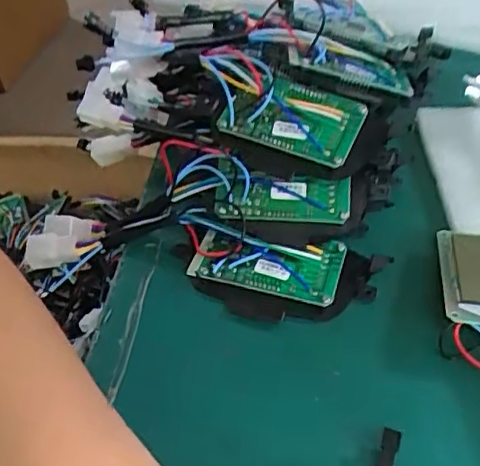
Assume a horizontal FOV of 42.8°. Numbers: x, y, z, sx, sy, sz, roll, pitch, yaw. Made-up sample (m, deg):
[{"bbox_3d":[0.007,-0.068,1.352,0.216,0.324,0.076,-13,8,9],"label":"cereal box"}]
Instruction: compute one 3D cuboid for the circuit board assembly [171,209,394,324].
[{"bbox_3d":[0.019,0.021,0.341,0.113,0.022,0.053,8,44,11],"label":"circuit board assembly"}]

